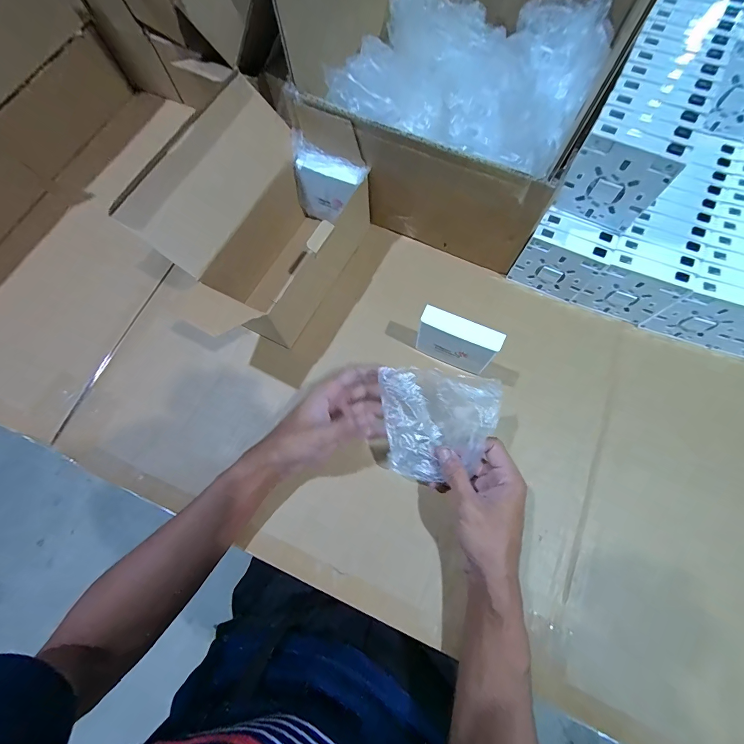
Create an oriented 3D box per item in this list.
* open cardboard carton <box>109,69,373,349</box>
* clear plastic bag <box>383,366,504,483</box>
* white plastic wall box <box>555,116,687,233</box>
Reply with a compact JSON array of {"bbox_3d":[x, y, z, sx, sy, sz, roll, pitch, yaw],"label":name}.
[{"bbox_3d":[-0.122,-0.174,0.408,0.153,0.156,0.231,28,75,9],"label":"open cardboard carton"},{"bbox_3d":[0.067,0.055,0.351,0.109,0.022,0.112,3,99,11],"label":"clear plastic bag"},{"bbox_3d":[0.241,-0.192,0.353,0.084,0.089,0.023,25,74,10],"label":"white plastic wall box"}]

